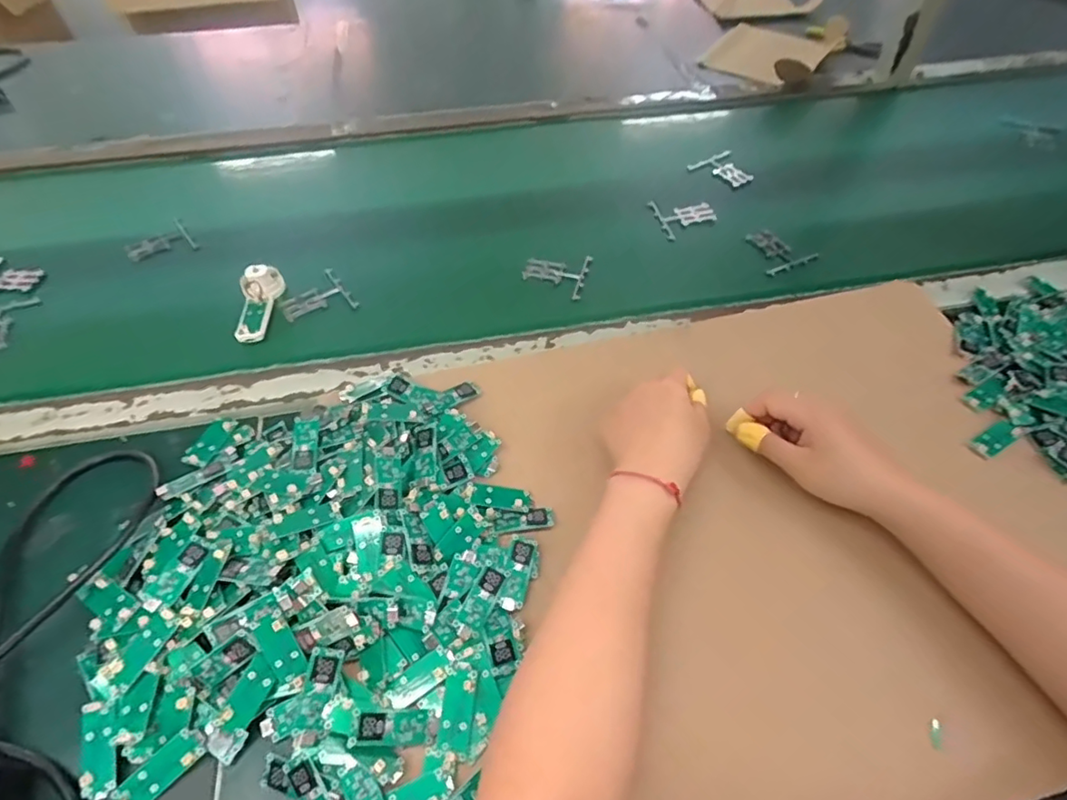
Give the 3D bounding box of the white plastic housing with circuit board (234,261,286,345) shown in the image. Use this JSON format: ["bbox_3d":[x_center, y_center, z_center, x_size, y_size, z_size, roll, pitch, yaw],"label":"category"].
[{"bbox_3d":[-0.270,-0.094,0.557,0.034,0.034,0.086,-7,54,-6],"label":"white plastic housing with circuit board"}]

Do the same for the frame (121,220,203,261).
[{"bbox_3d":[-0.419,-0.174,0.637,0.066,0.009,0.056,-34,61,-23],"label":"frame"}]

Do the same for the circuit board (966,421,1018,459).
[{"bbox_3d":[0.379,0.030,0.463,0.046,0.004,0.020,-25,58,-18],"label":"circuit board"}]

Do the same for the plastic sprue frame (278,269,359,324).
[{"bbox_3d":[-0.223,-0.102,0.580,0.066,0.009,0.064,-34,61,-23],"label":"plastic sprue frame"}]

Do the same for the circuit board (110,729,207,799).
[{"bbox_3d":[-0.216,0.215,0.327,0.049,0.005,0.020,-42,78,-16],"label":"circuit board"}]

